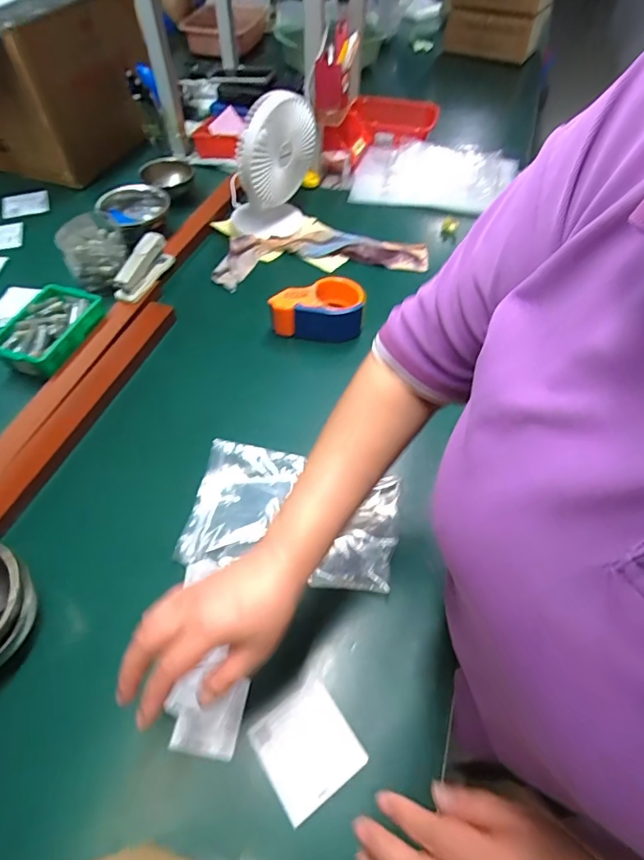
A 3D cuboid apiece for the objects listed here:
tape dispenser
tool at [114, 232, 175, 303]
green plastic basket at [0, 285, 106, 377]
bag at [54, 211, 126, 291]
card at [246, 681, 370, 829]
[{"bbox_3d":[-0.008,-0.184,0.722,0.140,0.071,0.083,-2,54,-2],"label":"tape dispenser"},{"bbox_3d":[-0.287,-0.264,0.747,0.025,0.060,0.123,19,56,12],"label":"tool"},{"bbox_3d":[-0.404,-0.142,0.697,0.101,0.058,0.149,17,55,12],"label":"green plastic basket"},{"bbox_3d":[-0.380,-0.291,0.784,0.099,0.088,0.105,-27,58,-19],"label":"bag"},{"bbox_3d":[-0.014,0.286,0.422,0.080,0.008,0.083,-30,59,-20],"label":"card"}]

